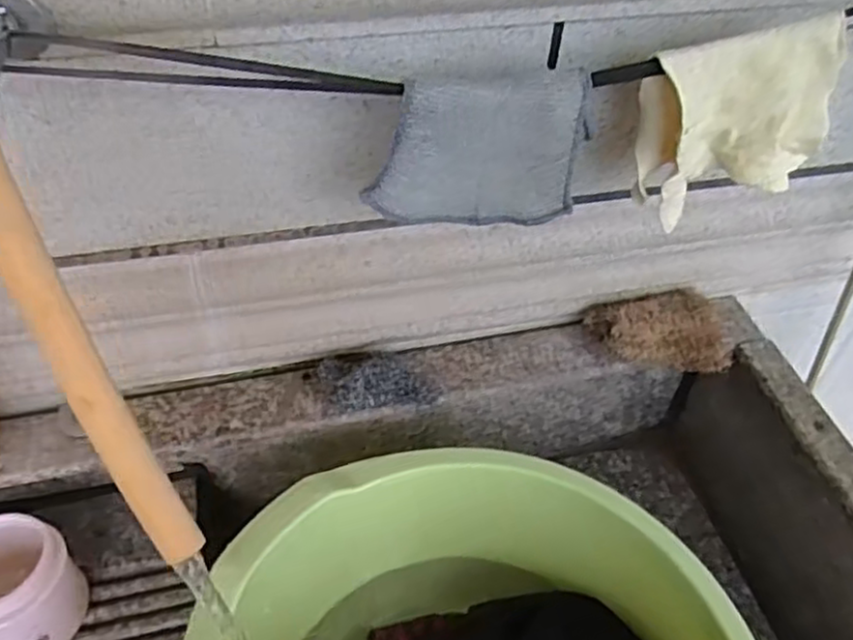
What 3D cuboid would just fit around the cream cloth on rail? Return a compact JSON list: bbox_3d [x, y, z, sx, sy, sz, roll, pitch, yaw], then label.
[{"bbox_3d":[0.203,-0.133,0.489,0.122,0.119,0.036,-9,49,-12],"label":"cream cloth on rail"}]

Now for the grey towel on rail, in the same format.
[{"bbox_3d":[0.034,-0.102,0.462,0.132,0.099,0.019,-9,48,-11],"label":"grey towel on rail"}]

